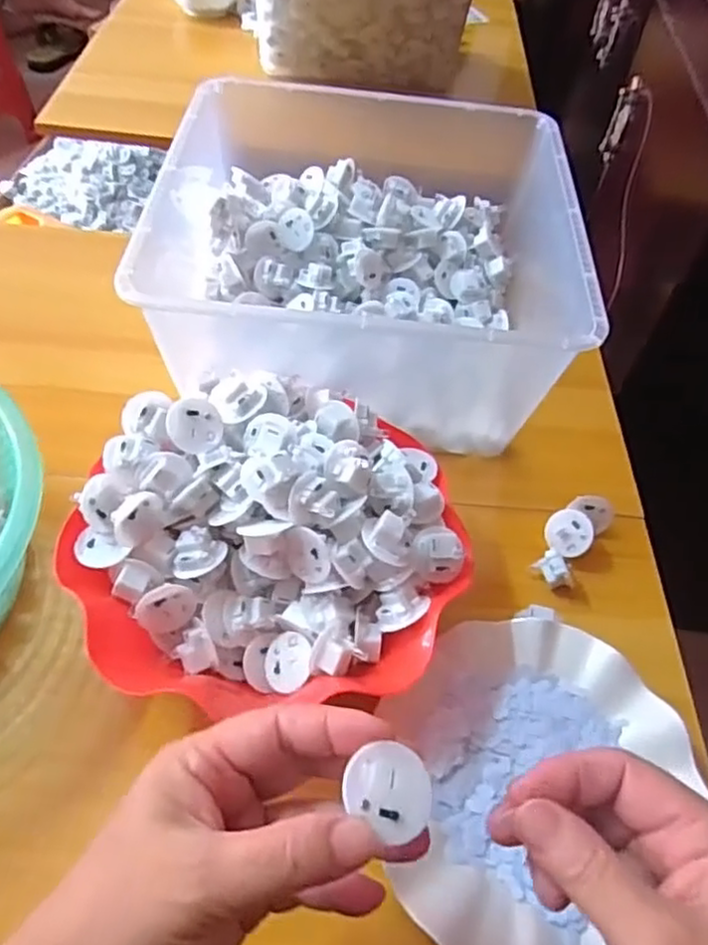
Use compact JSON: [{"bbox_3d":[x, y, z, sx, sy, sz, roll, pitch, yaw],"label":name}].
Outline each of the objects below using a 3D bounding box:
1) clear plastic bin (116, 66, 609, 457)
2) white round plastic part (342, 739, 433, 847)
[{"bbox_3d":[0.005,-0.167,0.545,0.306,0.124,0.282,3,53,-2],"label":"clear plastic bin"},{"bbox_3d":[0.014,0.112,0.243,0.030,0.007,0.028,2,53,-3],"label":"white round plastic part"}]

